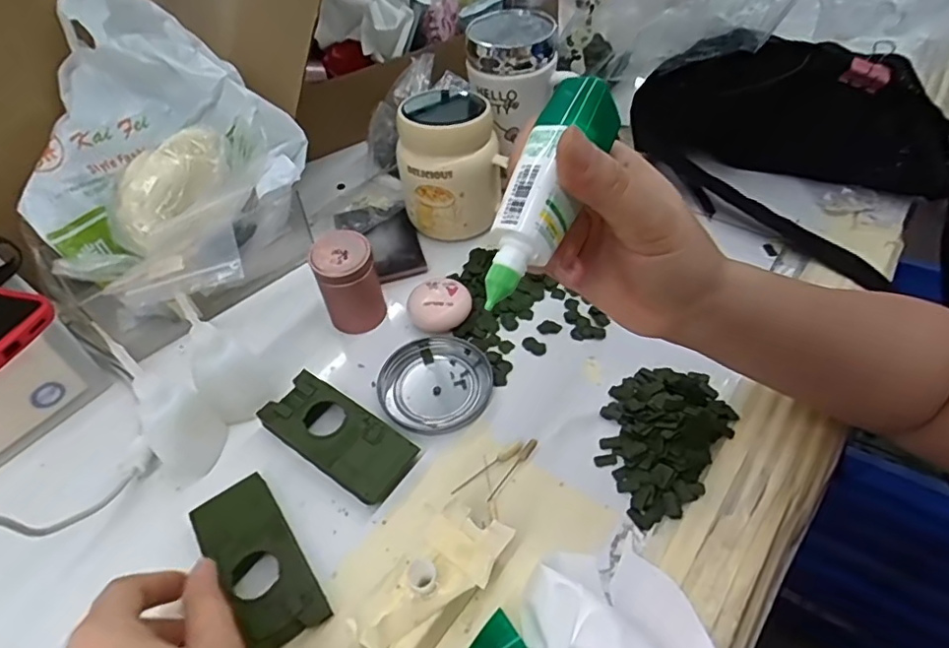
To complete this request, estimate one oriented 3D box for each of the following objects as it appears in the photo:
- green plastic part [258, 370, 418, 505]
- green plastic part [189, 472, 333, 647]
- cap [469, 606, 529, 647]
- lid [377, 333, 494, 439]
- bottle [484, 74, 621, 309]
[{"bbox_3d":[-0.089,0.074,0.381,0.105,0.021,0.045,25,55,26],"label":"green plastic part"},{"bbox_3d":[-0.124,0.132,0.328,0.044,0.015,0.103,-32,54,-21],"label":"green plastic part"},{"bbox_3d":[0.009,0.165,0.295,0.029,0.018,0.023,-31,52,-20],"label":"cap"},{"bbox_3d":[-0.027,0.040,0.411,0.074,0.011,0.079,-3,48,3],"label":"lid"},{"bbox_3d":[0.028,-0.053,0.224,0.024,0.023,0.097,20,78,22],"label":"bottle"}]

